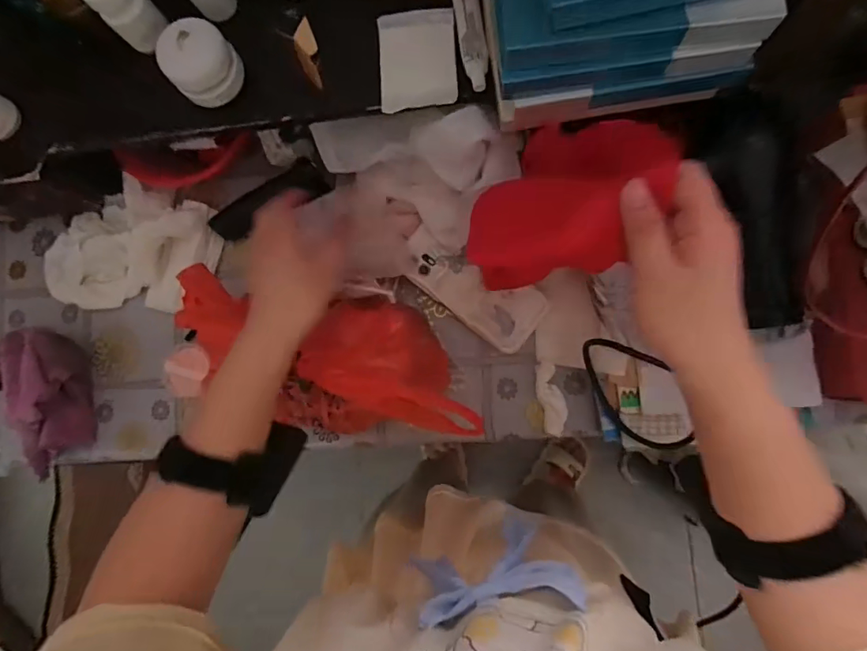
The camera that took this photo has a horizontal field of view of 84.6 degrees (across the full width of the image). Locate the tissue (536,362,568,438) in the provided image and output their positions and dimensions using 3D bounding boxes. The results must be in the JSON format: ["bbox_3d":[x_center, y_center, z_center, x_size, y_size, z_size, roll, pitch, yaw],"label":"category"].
[{"bbox_3d":[0.126,0.079,0.509,0.028,0.009,0.076,-10,84,5],"label":"tissue"}]

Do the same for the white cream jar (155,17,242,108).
[{"bbox_3d":[-0.206,-0.232,0.421,0.062,0.052,0.048,-45,82,0],"label":"white cream jar"}]

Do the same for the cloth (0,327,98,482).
[{"bbox_3d":[-0.429,0.085,0.539,0.024,0.087,0.165,-2,102,23],"label":"cloth"}]

